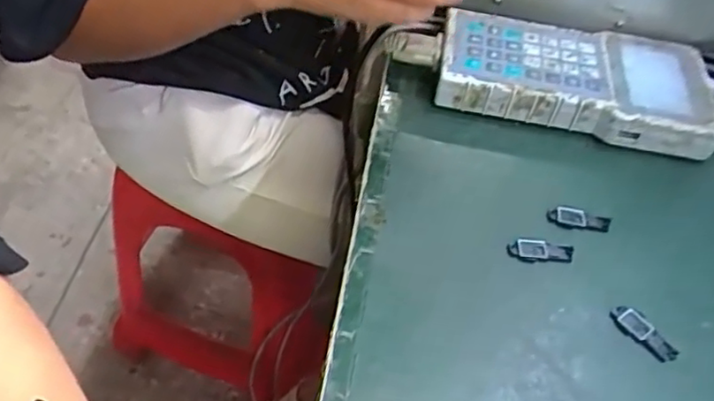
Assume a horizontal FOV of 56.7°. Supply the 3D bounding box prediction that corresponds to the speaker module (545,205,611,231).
[{"bbox_3d":[0.145,0.013,0.431,0.043,0.005,0.016,9,48,2],"label":"speaker module"}]

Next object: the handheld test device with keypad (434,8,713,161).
[{"bbox_3d":[0.170,-0.090,0.505,0.214,0.033,0.097,10,48,3],"label":"handheld test device with keypad"}]

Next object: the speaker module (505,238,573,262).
[{"bbox_3d":[0.114,0.030,0.411,0.041,0.004,0.015,3,48,-3],"label":"speaker module"}]

